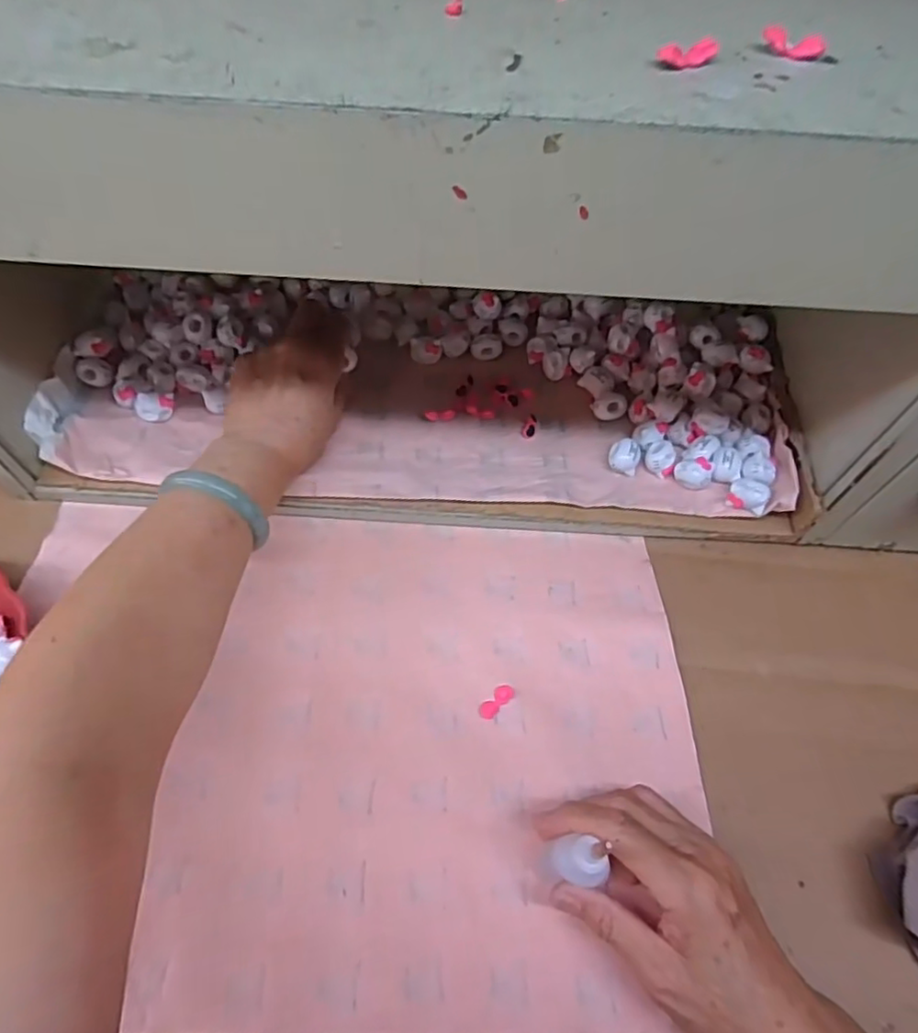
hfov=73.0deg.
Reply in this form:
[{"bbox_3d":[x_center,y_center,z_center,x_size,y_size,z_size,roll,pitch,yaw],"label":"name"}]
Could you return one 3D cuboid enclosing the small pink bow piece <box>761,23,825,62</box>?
[{"bbox_3d":[0.127,-0.180,0.236,0.024,0.008,0.006,20,58,10],"label":"small pink bow piece"}]

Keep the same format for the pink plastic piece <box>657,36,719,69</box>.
[{"bbox_3d":[0.085,-0.171,0.229,0.024,0.007,0.006,-18,60,-13],"label":"pink plastic piece"}]

